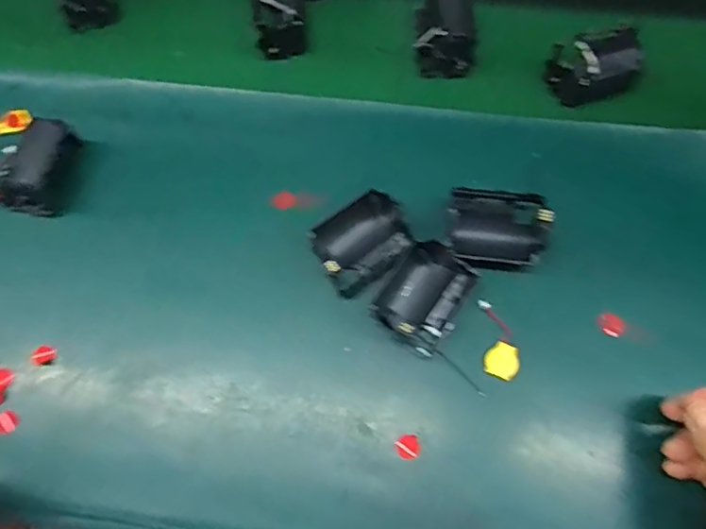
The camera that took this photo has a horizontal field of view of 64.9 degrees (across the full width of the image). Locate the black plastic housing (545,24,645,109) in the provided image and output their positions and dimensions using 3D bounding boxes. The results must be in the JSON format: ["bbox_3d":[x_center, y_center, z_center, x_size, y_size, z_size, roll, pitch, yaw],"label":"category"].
[{"bbox_3d":[0.203,-0.166,0.467,0.073,0.046,0.041,-7,68,-2],"label":"black plastic housing"}]

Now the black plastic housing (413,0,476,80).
[{"bbox_3d":[0.081,-0.208,0.492,0.049,0.035,0.081,1,68,2],"label":"black plastic housing"}]

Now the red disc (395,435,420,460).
[{"bbox_3d":[0.037,0.123,0.375,0.016,0.004,0.015,0,68,1],"label":"red disc"}]

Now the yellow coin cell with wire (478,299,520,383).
[{"bbox_3d":[0.105,0.053,0.398,0.024,0.004,0.057,0,68,1],"label":"yellow coin cell with wire"}]

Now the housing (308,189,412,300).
[{"bbox_3d":[0.008,-0.017,0.427,0.070,0.030,0.054,-33,71,-11],"label":"housing"}]

